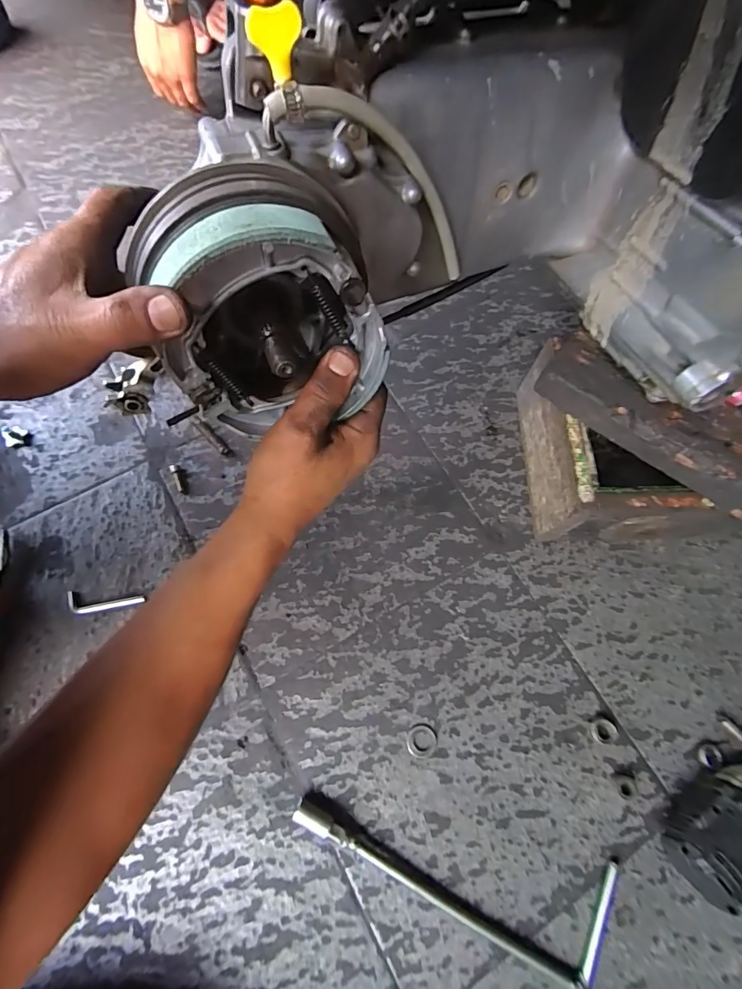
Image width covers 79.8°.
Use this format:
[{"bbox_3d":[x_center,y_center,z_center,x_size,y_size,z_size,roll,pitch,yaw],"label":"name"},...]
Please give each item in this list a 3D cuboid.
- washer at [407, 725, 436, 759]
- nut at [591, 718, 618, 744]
[{"bbox_3d":[0.050,0.244,0.439,0.029,0.004,0.029,1,71,-2],"label":"washer"},{"bbox_3d":[0.235,0.238,0.445,0.027,0.011,0.022,19,71,5],"label":"nut"}]

